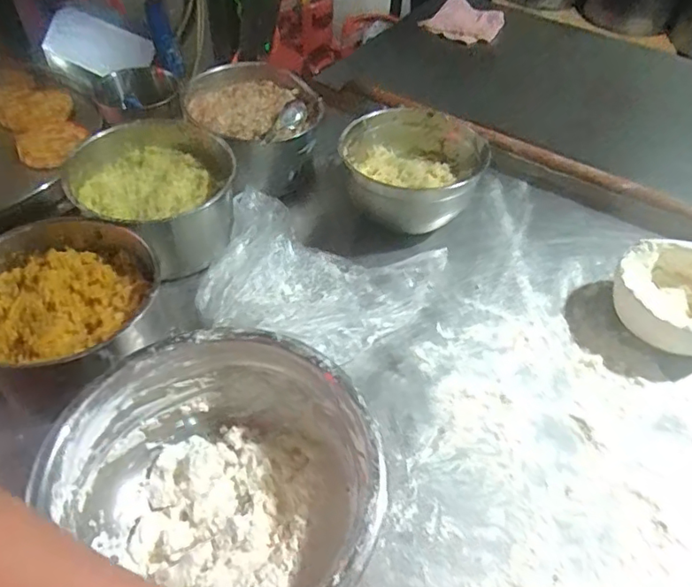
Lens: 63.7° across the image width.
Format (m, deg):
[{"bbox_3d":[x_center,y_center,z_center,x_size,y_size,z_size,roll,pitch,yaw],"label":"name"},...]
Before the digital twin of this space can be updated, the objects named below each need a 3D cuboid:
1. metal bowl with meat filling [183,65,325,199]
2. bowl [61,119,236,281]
[{"bbox_3d":[-0.141,-0.257,0.888,0.189,0.107,0.220,-26,56,-23],"label":"metal bowl with meat filling"},{"bbox_3d":[-0.259,-0.131,0.762,0.201,0.104,0.212,2,49,-2],"label":"bowl"}]

